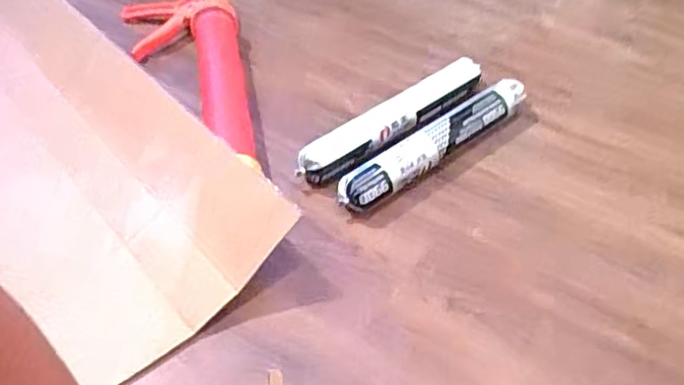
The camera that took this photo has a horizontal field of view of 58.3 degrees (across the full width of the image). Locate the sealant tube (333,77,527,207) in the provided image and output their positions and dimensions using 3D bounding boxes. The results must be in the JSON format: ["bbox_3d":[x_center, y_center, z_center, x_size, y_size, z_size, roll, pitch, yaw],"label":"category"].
[{"bbox_3d":[0.115,-0.056,0.733,0.280,0.049,0.047,-31,52,-25],"label":"sealant tube"}]

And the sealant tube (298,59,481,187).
[{"bbox_3d":[0.066,-0.086,0.764,0.272,0.050,0.047,-30,51,-24],"label":"sealant tube"}]

